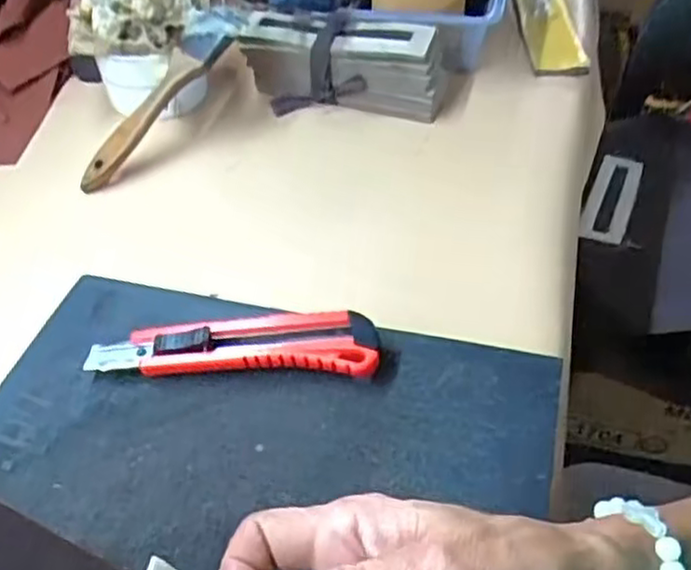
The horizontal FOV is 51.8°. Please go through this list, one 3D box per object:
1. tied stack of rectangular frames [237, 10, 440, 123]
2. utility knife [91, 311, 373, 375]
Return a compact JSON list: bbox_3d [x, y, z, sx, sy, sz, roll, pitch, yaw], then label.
[{"bbox_3d":[-0.001,-0.177,0.580,0.161,0.061,0.057,10,48,13],"label":"tied stack of rectangular frames"},{"bbox_3d":[-0.060,0.034,0.386,0.153,0.024,0.036,0,47,4],"label":"utility knife"}]

